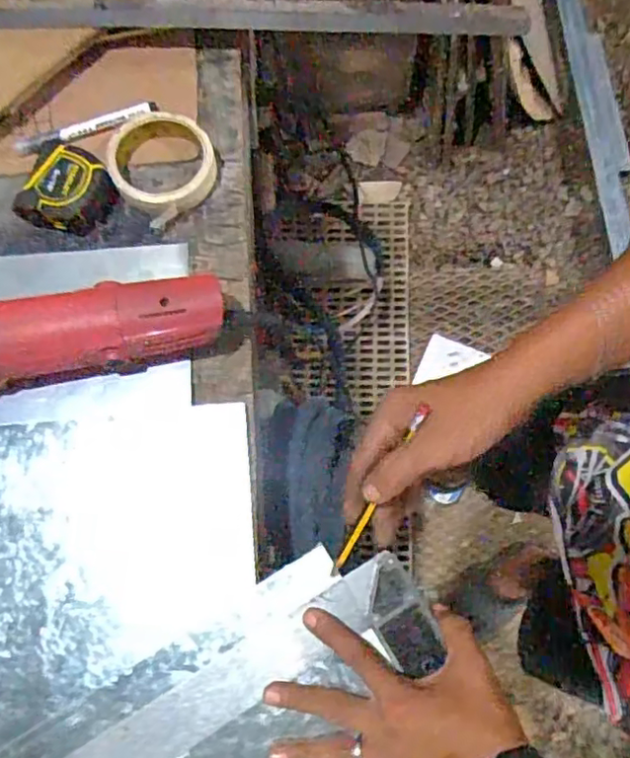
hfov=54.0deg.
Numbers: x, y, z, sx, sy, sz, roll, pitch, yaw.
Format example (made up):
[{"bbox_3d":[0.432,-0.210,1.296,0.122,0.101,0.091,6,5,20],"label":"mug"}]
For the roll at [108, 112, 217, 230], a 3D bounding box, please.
[{"bbox_3d":[-0.142,-0.201,0.583,0.096,0.039,0.099,0,74,0],"label":"roll"}]

